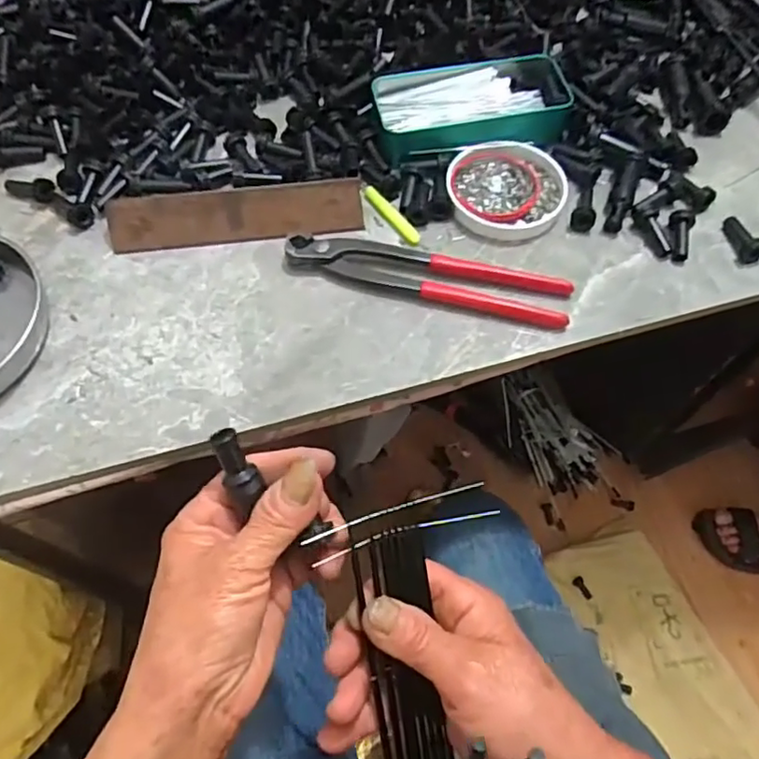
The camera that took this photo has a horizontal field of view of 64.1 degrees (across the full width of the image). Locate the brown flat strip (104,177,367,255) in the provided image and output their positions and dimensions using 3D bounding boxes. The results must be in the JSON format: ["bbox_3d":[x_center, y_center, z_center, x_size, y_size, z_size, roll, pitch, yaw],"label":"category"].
[{"bbox_3d":[-0.103,-0.119,0.439,0.180,0.004,0.037,-6,104,-3],"label":"brown flat strip"}]

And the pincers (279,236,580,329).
[{"bbox_3d":[0.033,-0.073,0.421,0.195,0.013,0.040,13,62,6],"label":"pincers"}]

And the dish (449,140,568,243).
[{"bbox_3d":[0.096,-0.146,0.462,0.087,0.014,0.087,0,61,0],"label":"dish"}]

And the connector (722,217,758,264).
[{"bbox_3d":[0.267,-0.105,0.441,0.017,0.015,0.040,-6,62,-3],"label":"connector"}]

